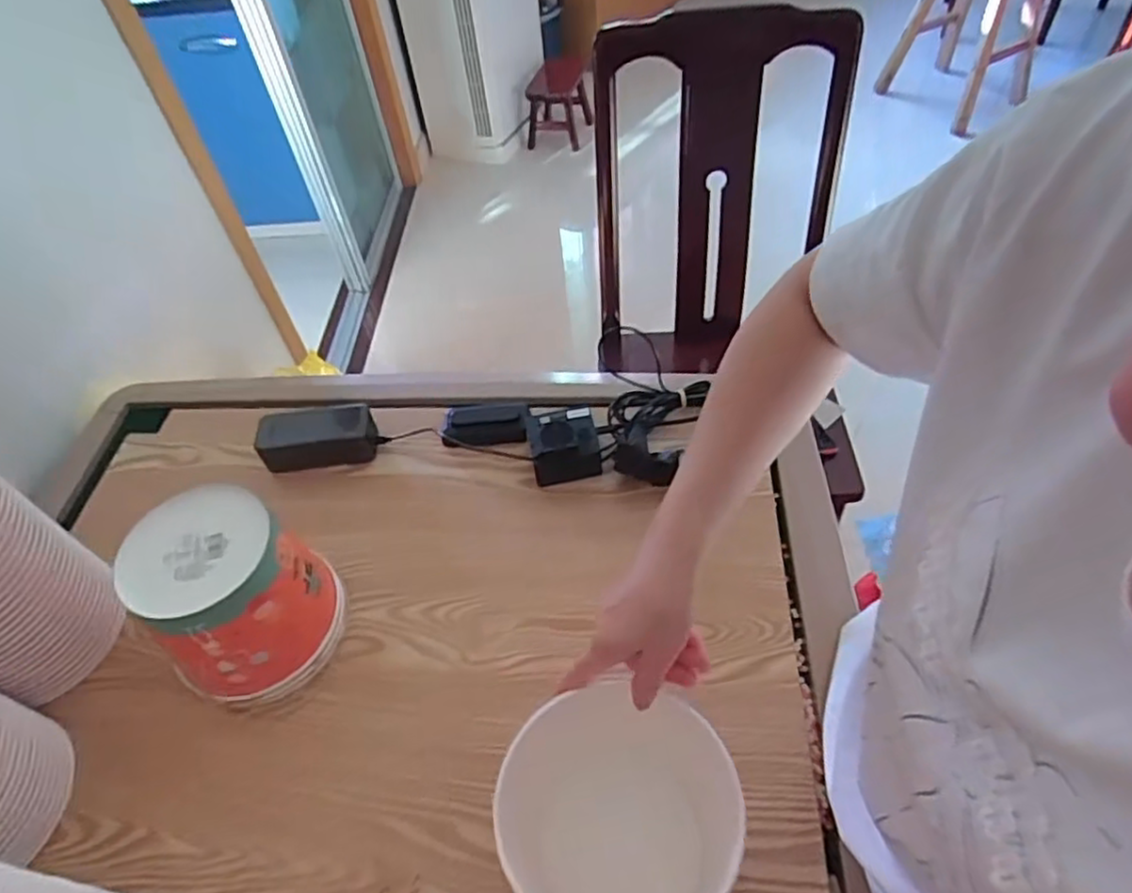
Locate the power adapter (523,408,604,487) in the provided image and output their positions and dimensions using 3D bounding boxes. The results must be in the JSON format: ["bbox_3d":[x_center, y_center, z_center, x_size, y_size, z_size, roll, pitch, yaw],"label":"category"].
[{"bbox_3d":[-0.003,-0.002,0.803,0.078,0.060,0.069,-13,51,-6],"label":"power adapter"}]

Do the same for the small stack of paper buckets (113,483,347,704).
[{"bbox_3d":[-0.302,0.140,0.647,0.134,0.159,0.138,27,58,24],"label":"small stack of paper buckets"}]

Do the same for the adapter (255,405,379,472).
[{"bbox_3d":[-0.292,-0.011,0.837,0.133,0.060,0.059,-6,51,0],"label":"adapter"}]

